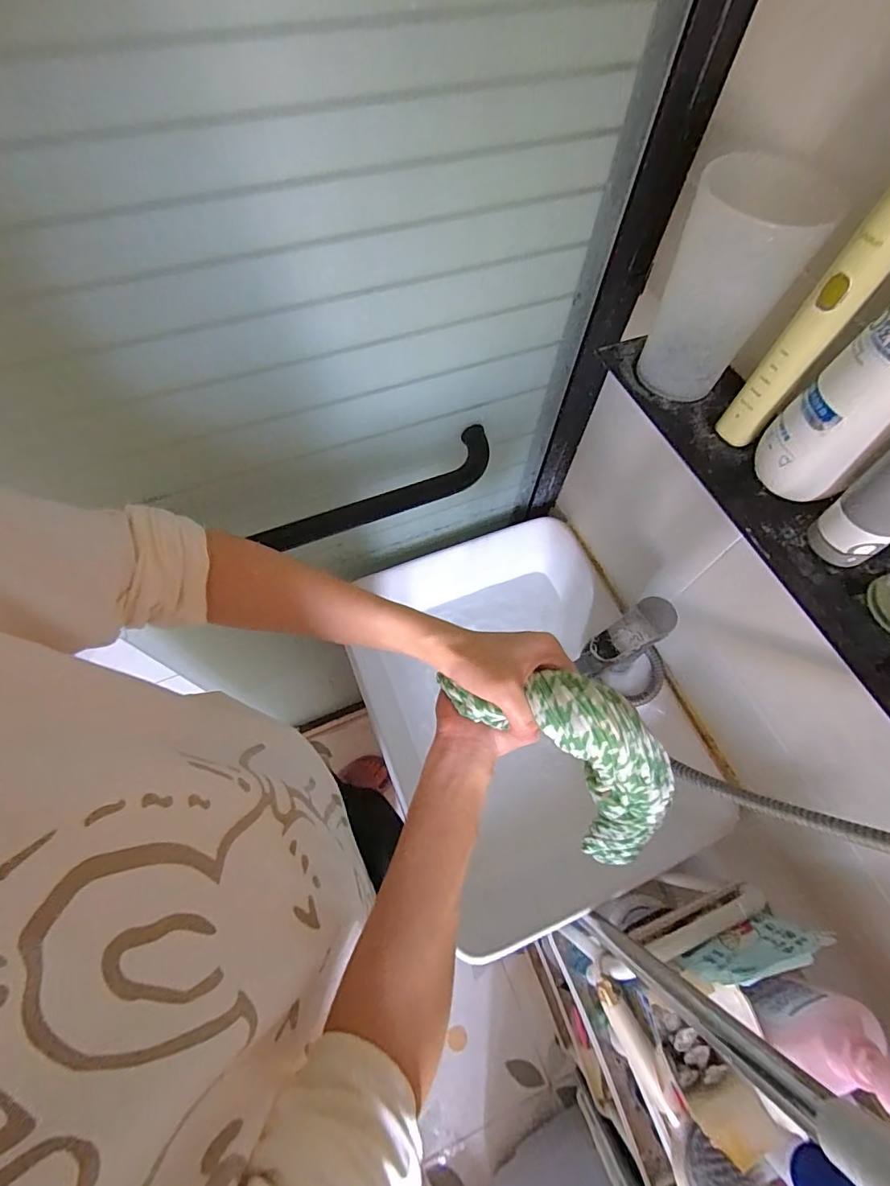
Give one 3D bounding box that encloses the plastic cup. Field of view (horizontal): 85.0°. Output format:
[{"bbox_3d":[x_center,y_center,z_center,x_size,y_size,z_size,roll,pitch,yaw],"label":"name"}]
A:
[{"bbox_3d":[0.173,-0.190,0.314,0.069,0.124,0.062,32,67,11],"label":"plastic cup"}]

